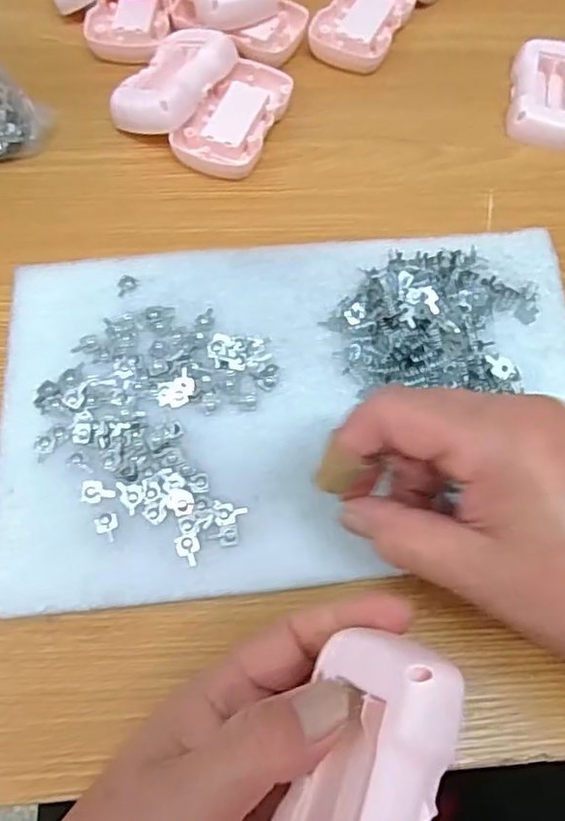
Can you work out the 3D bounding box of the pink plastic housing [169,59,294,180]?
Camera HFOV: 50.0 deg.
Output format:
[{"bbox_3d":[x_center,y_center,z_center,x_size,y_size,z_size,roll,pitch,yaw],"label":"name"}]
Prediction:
[{"bbox_3d":[-0.028,-0.183,0.381,0.047,0.012,0.087,27,68,9],"label":"pink plastic housing"}]

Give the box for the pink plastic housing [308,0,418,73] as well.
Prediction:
[{"bbox_3d":[0.055,-0.273,0.423,0.053,0.011,0.086,25,68,8],"label":"pink plastic housing"}]

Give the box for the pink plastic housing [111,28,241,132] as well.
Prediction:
[{"bbox_3d":[-0.068,-0.208,0.377,0.048,0.023,0.086,26,69,8],"label":"pink plastic housing"}]

